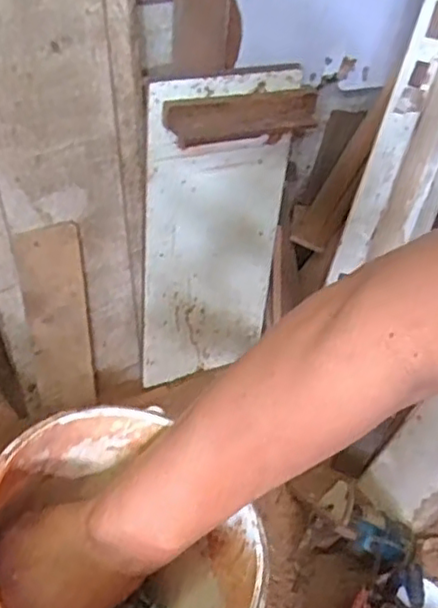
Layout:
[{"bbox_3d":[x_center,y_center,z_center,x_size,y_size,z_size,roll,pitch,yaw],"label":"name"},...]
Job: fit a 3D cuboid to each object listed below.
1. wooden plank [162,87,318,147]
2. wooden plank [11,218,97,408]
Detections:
[{"bbox_3d":[0.055,-0.423,1.469,0.395,0.099,0.027,-13,31,-24],"label":"wooden plank"},{"bbox_3d":[-0.375,0.039,1.540,0.151,0.489,0.025,-21,35,-31],"label":"wooden plank"}]

